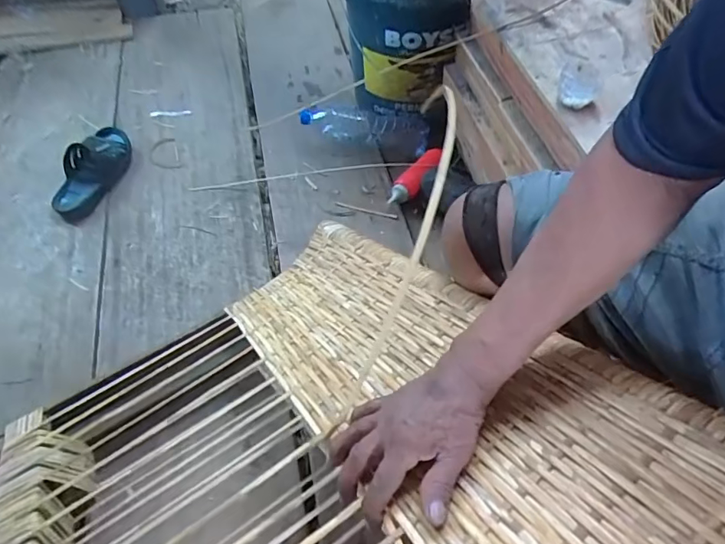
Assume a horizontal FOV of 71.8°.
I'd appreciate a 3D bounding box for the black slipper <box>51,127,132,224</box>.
[{"bbox_3d":[-0.567,-0.215,1.043,0.113,0.056,0.245,12,59,13],"label":"black slipper"}]

